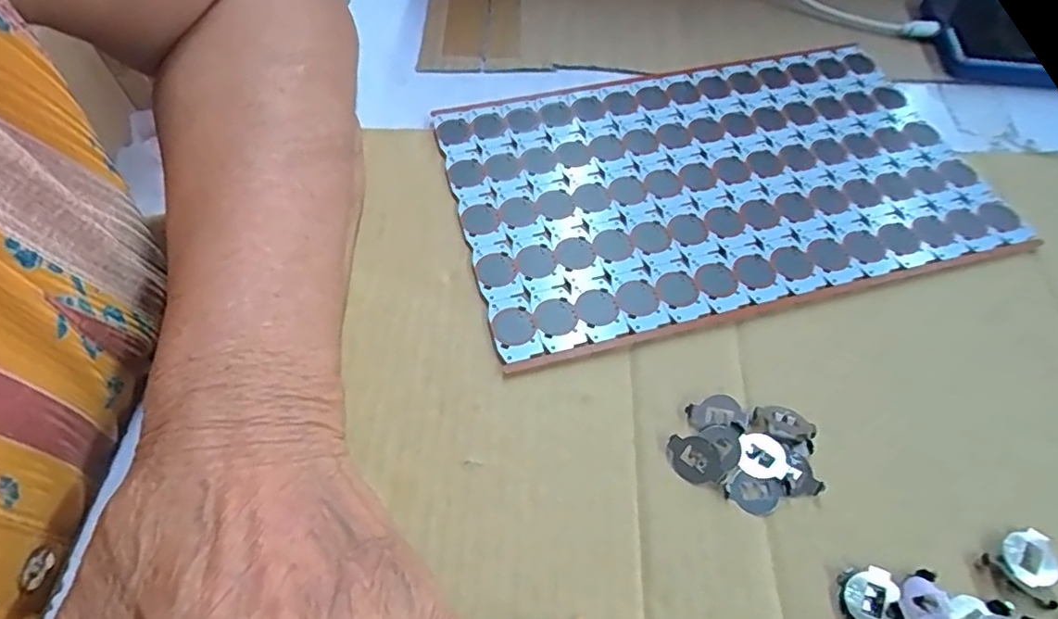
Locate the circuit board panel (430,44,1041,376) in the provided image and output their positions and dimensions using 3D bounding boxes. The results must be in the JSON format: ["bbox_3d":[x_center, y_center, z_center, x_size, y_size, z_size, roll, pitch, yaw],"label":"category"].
[{"bbox_3d":[0.090,-0.065,0.297,0.250,0.006,0.150,-12,58,-10],"label":"circuit board panel"}]

